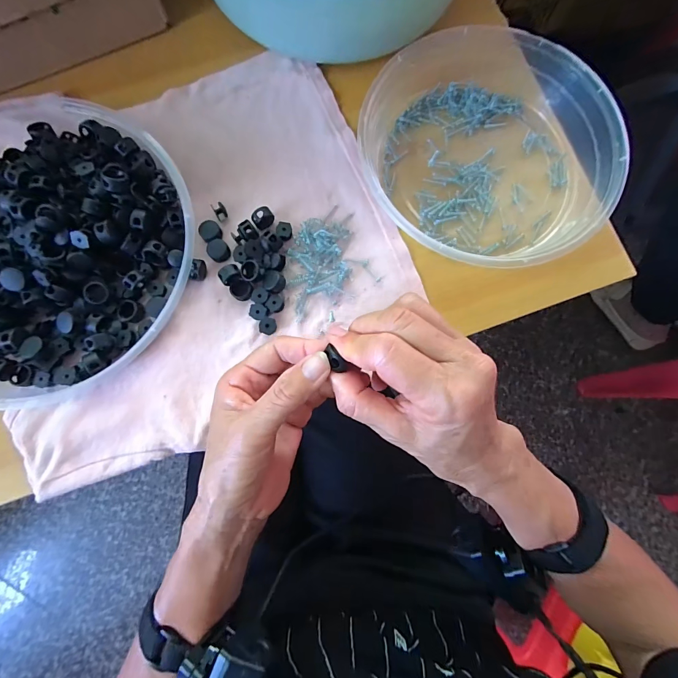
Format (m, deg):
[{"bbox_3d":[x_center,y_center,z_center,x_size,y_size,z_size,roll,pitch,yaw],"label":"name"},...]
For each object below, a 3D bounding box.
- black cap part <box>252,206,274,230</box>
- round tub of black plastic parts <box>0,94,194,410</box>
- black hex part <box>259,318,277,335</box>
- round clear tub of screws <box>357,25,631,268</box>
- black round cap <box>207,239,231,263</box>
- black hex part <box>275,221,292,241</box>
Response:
[{"bbox_3d":[-0.062,-0.099,0.283,0.017,0.015,0.012,-25,82,-6],"label":"black cap part"},{"bbox_3d":[-0.234,-0.074,0.262,0.227,0.042,0.241,0,80,-2],"label":"round tub of black plastic parts"},{"bbox_3d":[-0.056,-0.009,0.273,0.012,0.008,0.013,-8,81,-3],"label":"black hex part"},{"bbox_3d":[0.124,-0.154,0.284,0.185,0.040,0.198,0,80,-2],"label":"round clear tub of screws"},{"bbox_3d":[-0.099,-0.073,0.284,0.017,0.007,0.017,0,80,-2],"label":"black round cap"},{"bbox_3d":[-0.045,-0.089,0.284,0.012,0.007,0.015,1,80,-2],"label":"black hex part"}]

